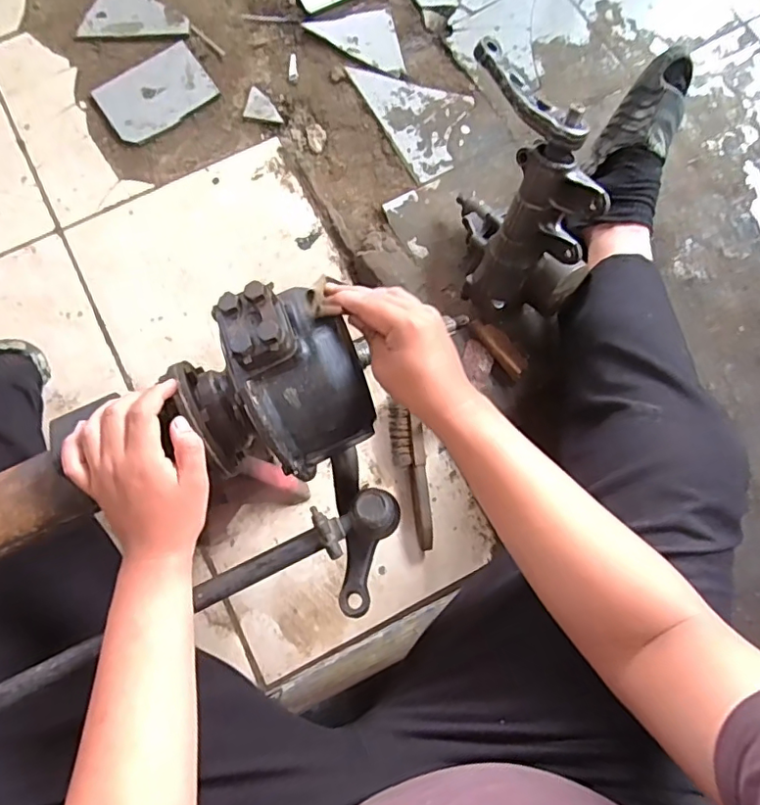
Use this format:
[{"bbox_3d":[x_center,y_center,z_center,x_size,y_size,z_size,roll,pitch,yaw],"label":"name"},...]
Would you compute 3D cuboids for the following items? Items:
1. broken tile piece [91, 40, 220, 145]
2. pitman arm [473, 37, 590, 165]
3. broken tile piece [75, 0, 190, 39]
[{"bbox_3d":[-0.395,-0.545,0.962,0.186,0.016,0.135,-33,82,-7],"label":"broken tile piece"},{"bbox_3d":[0.176,-0.364,0.644,0.040,0.036,0.177,-34,82,-7],"label":"pitman arm"},{"bbox_3d":[-0.438,-0.683,0.981,0.173,0.008,0.127,25,79,3],"label":"broken tile piece"}]

